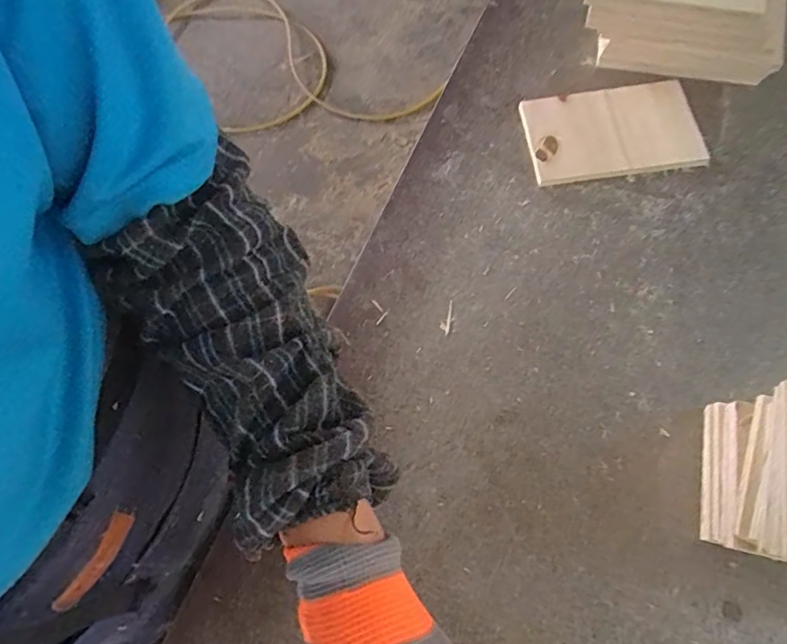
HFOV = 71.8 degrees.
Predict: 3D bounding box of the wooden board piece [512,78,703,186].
[{"bbox_3d":[0.249,-0.219,0.624,0.193,0.017,0.117,-7,68,0],"label":"wooden board piece"}]

